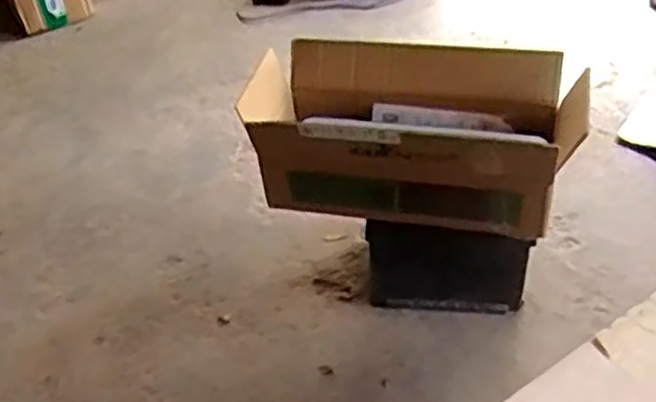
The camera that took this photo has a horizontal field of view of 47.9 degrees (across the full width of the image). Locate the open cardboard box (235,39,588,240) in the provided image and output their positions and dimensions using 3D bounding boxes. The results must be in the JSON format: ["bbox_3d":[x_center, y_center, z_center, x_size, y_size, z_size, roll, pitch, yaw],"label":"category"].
[{"bbox_3d":[0.110,-0.088,0.993,0.412,0.157,0.201,3,44,11],"label":"open cardboard box"}]

